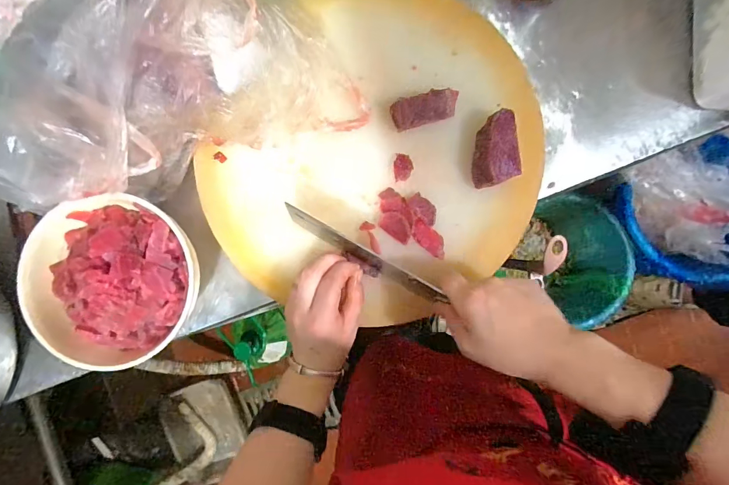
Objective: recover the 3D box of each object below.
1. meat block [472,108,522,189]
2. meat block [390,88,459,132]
[{"bbox_3d":[0.130,-0.091,0.380,0.042,0.032,0.071,-4,88,3],"label":"meat block"},{"bbox_3d":[0.062,-0.131,0.378,0.066,0.039,0.031,-12,88,3],"label":"meat block"}]

